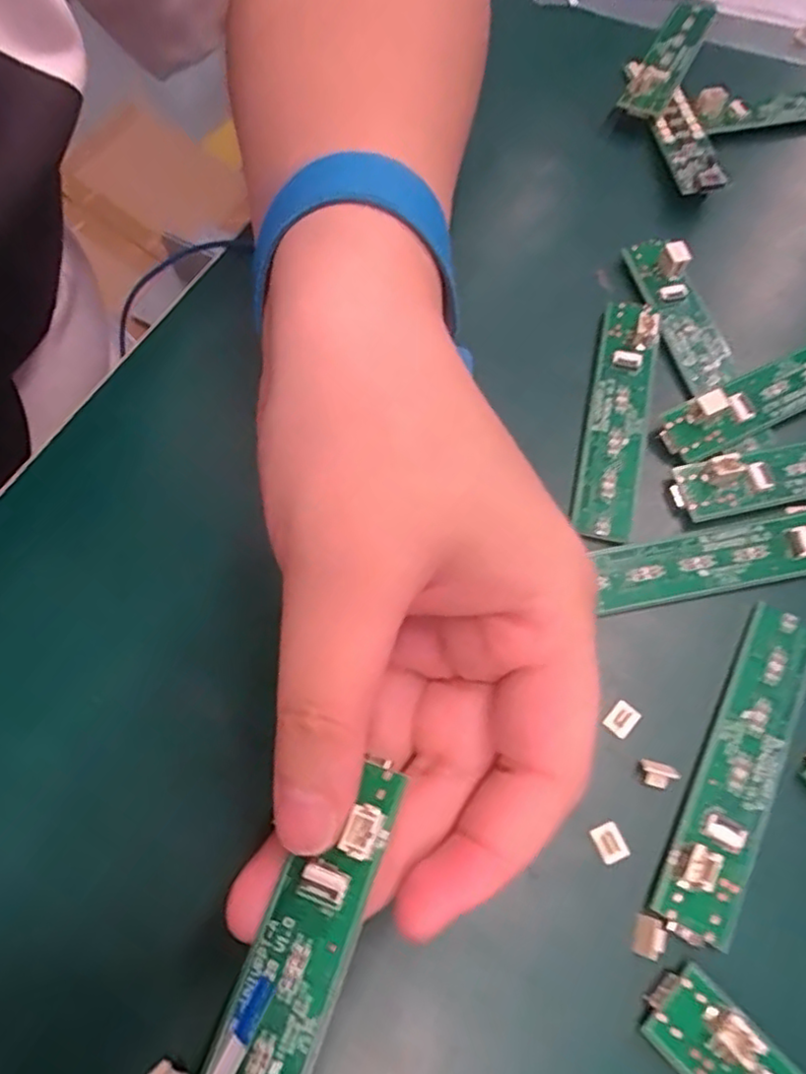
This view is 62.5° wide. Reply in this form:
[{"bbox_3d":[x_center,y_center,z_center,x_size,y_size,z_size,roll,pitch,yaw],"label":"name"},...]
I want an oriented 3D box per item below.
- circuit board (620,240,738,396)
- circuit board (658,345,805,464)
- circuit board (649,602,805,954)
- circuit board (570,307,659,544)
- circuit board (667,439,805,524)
[{"bbox_3d":[0.088,-0.073,0.210,0.016,0.012,0.058,-16,69,-9],"label":"circuit board"},{"bbox_3d":[0.113,-0.046,0.195,0.080,0.012,0.016,-24,70,-12],"label":"circuit board"},{"bbox_3d":[0.081,0.053,0.158,0.017,0.008,0.082,28,69,9],"label":"circuit board"},{"bbox_3d":[0.063,-0.038,0.194,0.016,0.009,0.078,14,67,3],"label":"circuit board"},{"bbox_3d":[0.117,-0.021,0.189,0.082,0.011,0.019,-12,68,-8],"label":"circuit board"}]

